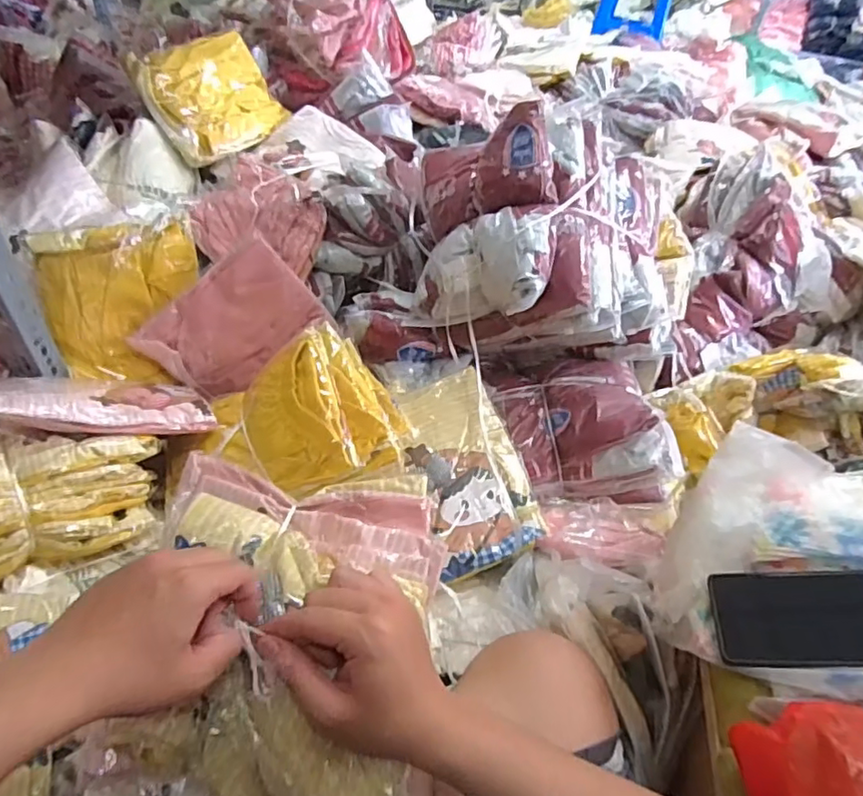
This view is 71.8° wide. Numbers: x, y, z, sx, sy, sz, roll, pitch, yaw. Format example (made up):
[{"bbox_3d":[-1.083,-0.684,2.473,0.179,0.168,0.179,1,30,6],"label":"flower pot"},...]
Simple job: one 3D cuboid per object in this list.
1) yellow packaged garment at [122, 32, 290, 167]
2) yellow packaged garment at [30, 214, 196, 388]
[{"bbox_3d":[-0.393,-0.557,1.099,0.220,0.042,0.273,51,49,-7],"label":"yellow packaged garment"},{"bbox_3d":[-0.433,-0.130,0.850,0.194,0.222,0.030,-7,22,-17],"label":"yellow packaged garment"}]

